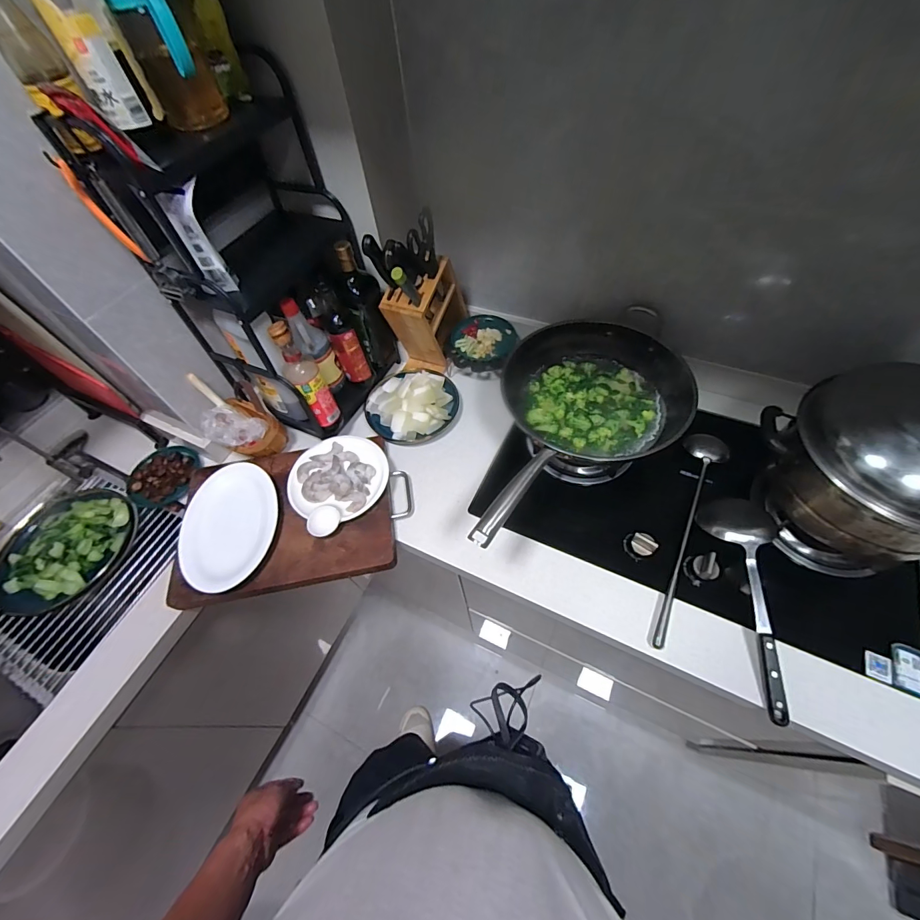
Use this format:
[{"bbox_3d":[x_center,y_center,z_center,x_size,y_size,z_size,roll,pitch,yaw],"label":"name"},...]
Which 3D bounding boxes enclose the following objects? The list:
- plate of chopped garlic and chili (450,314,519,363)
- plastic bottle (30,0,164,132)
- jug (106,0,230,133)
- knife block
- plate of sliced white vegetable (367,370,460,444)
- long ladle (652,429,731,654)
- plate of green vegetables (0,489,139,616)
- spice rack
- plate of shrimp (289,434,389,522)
[{"bbox_3d":[0.050,-0.285,0.949,0.131,0.026,0.158,-39,62,-19],"label":"plate of chopped garlic and chili"},{"bbox_3d":[-0.435,-0.499,0.475,0.071,0.162,0.061,-32,60,-15],"label":"plastic bottle"},{"bbox_3d":[-0.370,-0.515,0.526,0.076,0.139,0.088,-15,57,-5],"label":"jug"},{"bbox_3d":[-0.072,-0.322,0.921,0.102,0.232,0.183,20,61,17],"label":"knife block"},{"bbox_3d":[-0.108,-0.128,0.901,0.205,0.045,0.185,-6,57,1],"label":"plate of sliced white vegetable"},{"bbox_3d":[0.392,0.117,0.693,0.073,0.047,0.411,20,61,17],"label":"long ladle"},{"bbox_3d":[-0.790,0.162,0.791,0.264,0.056,0.259,13,59,13],"label":"plate of green vegetables"},{"bbox_3d":[-0.312,-0.335,0.746,0.262,0.503,0.342,22,62,18],"label":"spice rack"},{"bbox_3d":[-0.240,0.027,0.792,0.183,0.037,0.199,-2,57,4],"label":"plate of shrimp"}]

